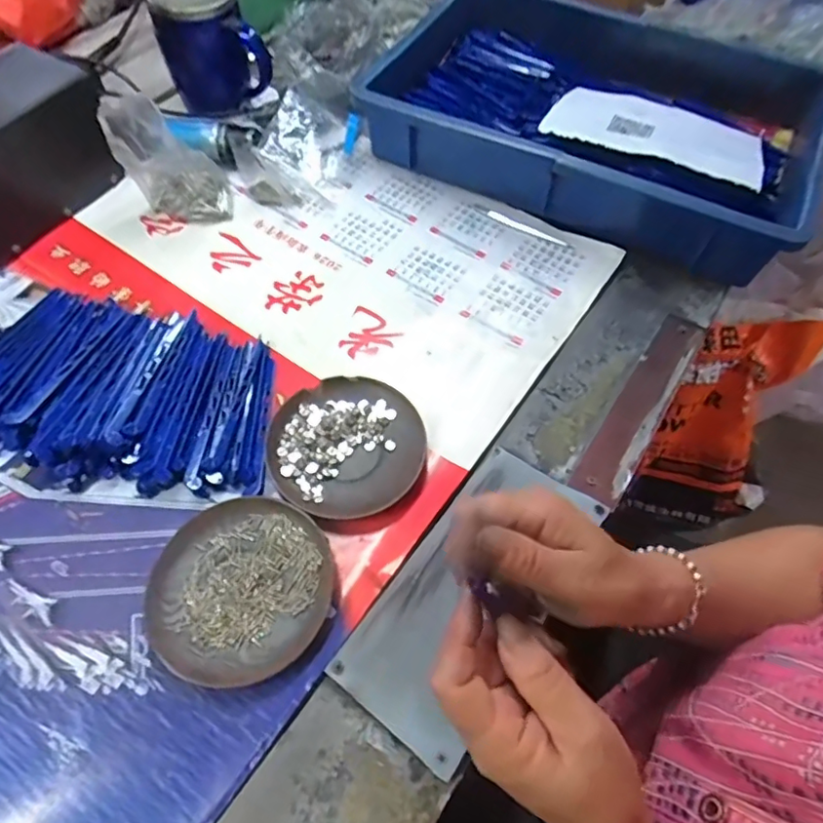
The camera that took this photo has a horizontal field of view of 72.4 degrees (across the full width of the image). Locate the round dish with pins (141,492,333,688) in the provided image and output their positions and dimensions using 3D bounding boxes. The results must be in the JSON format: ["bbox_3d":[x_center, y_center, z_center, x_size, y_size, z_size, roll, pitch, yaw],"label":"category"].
[{"bbox_3d":[-0.112,0.113,0.368,0.114,0.017,0.114,1,59,-1],"label":"round dish with pins"}]

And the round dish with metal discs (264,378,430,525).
[{"bbox_3d":[-0.049,0.026,0.422,0.112,0.014,0.111,25,61,13],"label":"round dish with metal discs"}]

